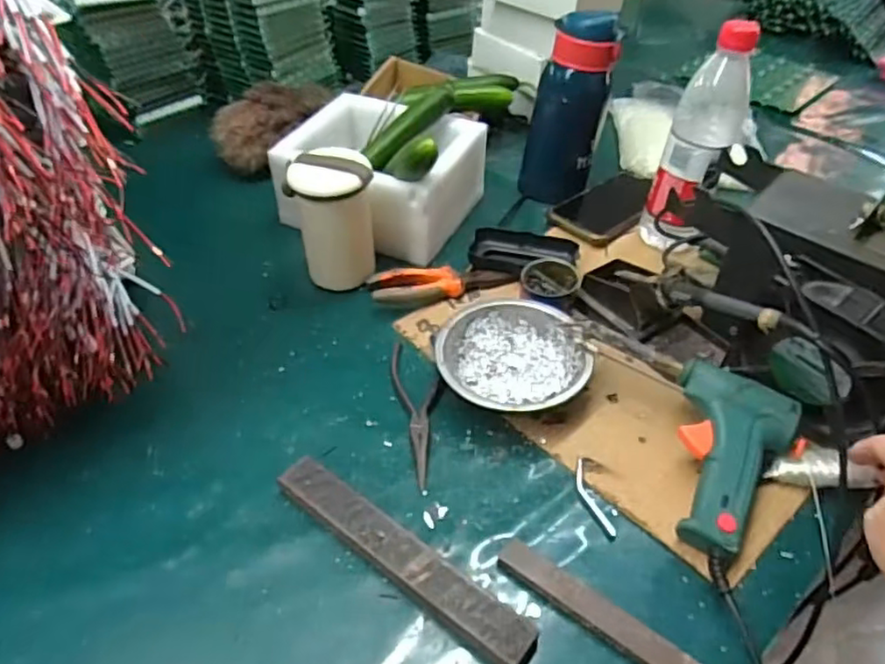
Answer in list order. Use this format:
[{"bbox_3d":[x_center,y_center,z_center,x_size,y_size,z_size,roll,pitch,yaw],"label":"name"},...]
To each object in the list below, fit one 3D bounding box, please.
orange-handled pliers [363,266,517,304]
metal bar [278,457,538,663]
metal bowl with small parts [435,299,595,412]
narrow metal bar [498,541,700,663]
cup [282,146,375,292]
[{"bbox_3d":[0.000,-0.052,0.649,0.148,0.012,0.040,-4,43,-7],"label":"orange-handled pliers"},{"bbox_3d":[-0.030,0.153,0.436,0.208,0.019,0.030,30,50,26],"label":"metal bar"},{"bbox_3d":[0.059,0.024,0.553,0.123,0.043,0.113,1,43,-1],"label":"metal bowl with small parts"},{"bbox_3d":[0.128,0.196,0.393,0.212,0.014,0.023,29,49,26],"label":"narrow metal bar"},{"bbox_3d":[-0.108,-0.106,0.633,0.083,0.127,0.064,-1,43,-3],"label":"cup"}]

